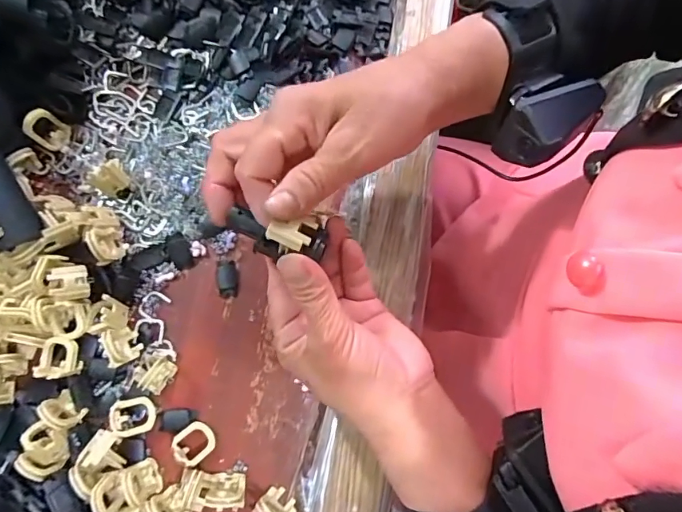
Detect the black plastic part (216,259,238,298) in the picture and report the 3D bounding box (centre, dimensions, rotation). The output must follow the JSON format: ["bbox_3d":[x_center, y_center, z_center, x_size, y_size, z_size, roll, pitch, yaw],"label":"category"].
[{"bbox_3d":[-0.078,0.015,0.306,0.014,0.004,0.026,-3,79,-4],"label":"black plastic part"}]

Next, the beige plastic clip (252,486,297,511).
[{"bbox_3d":[-0.039,0.152,0.269,0.017,0.021,0.021,-41,84,-10],"label":"beige plastic clip"}]

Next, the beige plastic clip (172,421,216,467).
[{"bbox_3d":[-0.092,0.118,0.279,0.022,0.010,0.025,44,50,12],"label":"beige plastic clip"}]

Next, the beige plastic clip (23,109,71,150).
[{"bbox_3d":[-0.203,-0.087,0.309,0.010,0.028,0.022,23,72,42],"label":"beige plastic clip"}]

